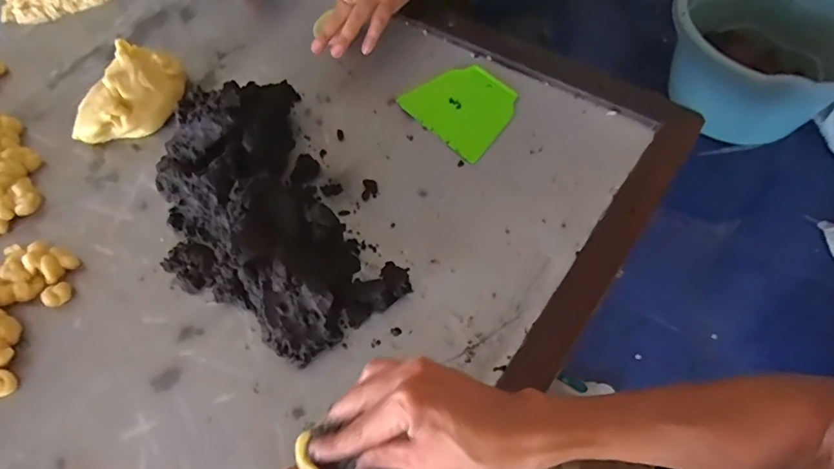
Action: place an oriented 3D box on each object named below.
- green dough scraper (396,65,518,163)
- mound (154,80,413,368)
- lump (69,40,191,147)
[{"bbox_3d":[0.058,-0.151,0.590,0.107,0.010,0.125,-38,61,-14],"label":"green dough scraper"},{"bbox_3d":[-0.158,-0.027,0.496,0.202,0.077,0.305,-32,64,-13],"label":"mound"},{"bbox_3d":[-0.333,-0.159,0.587,0.085,0.061,0.135,24,66,16],"label":"lump"}]

